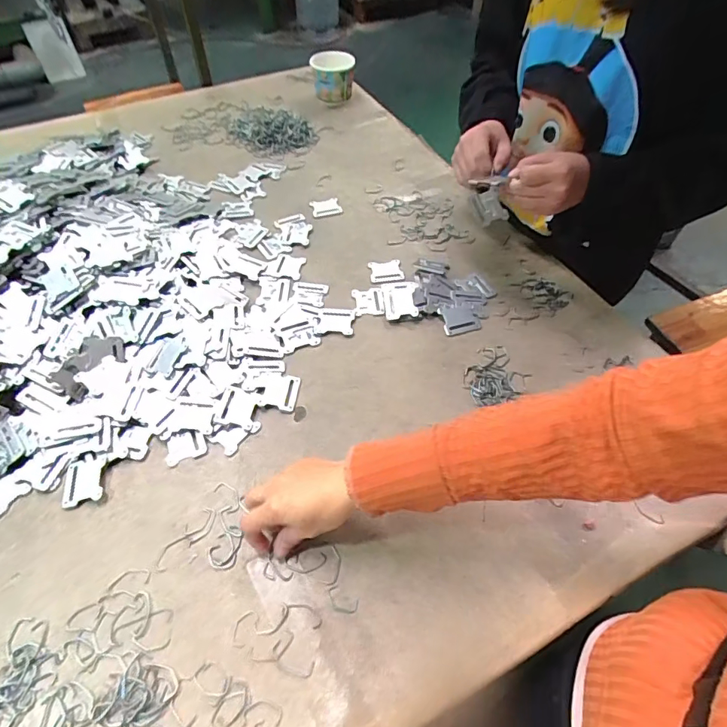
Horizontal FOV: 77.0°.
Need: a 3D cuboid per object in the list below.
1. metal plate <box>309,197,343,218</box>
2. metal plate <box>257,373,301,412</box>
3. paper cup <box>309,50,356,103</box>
[{"bbox_3d":[-0.064,-0.267,0.777,0.051,0.005,0.042,-11,55,-9],"label":"metal plate"},{"bbox_3d":[-0.102,0.033,0.562,0.043,0.005,0.048,10,55,7],"label":"metal plate"},{"bbox_3d":[-0.064,-0.599,0.963,0.088,0.083,0.100,-2,54,-2],"label":"paper cup"}]

